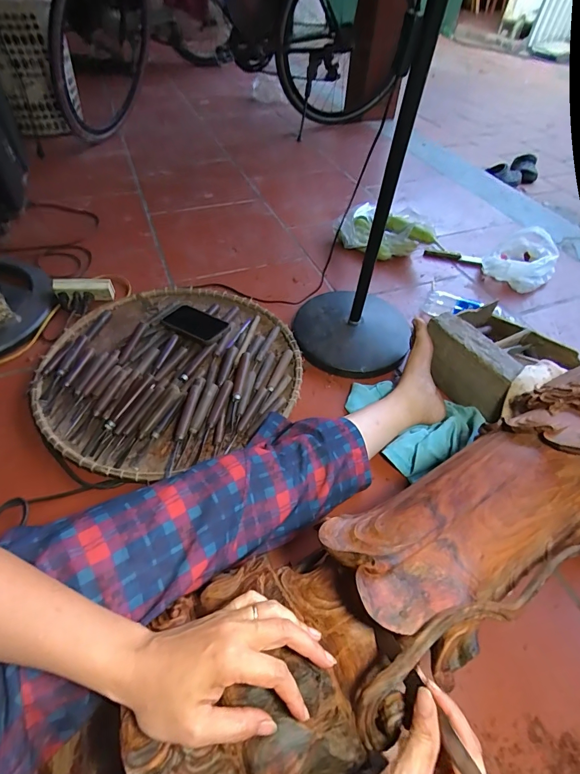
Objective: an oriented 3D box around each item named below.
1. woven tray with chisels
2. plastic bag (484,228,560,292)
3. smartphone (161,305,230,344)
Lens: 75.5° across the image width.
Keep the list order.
[{"bbox_3d":[-0.249,-0.054,0.802,0.523,0.052,0.509,-18,53,-21],"label":"woven tray with chisels"},{"bbox_3d":[0.699,-0.377,1.114,0.174,0.089,0.243,38,55,24],"label":"plastic bag"},{"bbox_3d":[-0.221,-0.147,0.868,0.170,0.016,0.085,24,48,28],"label":"smartphone"}]

